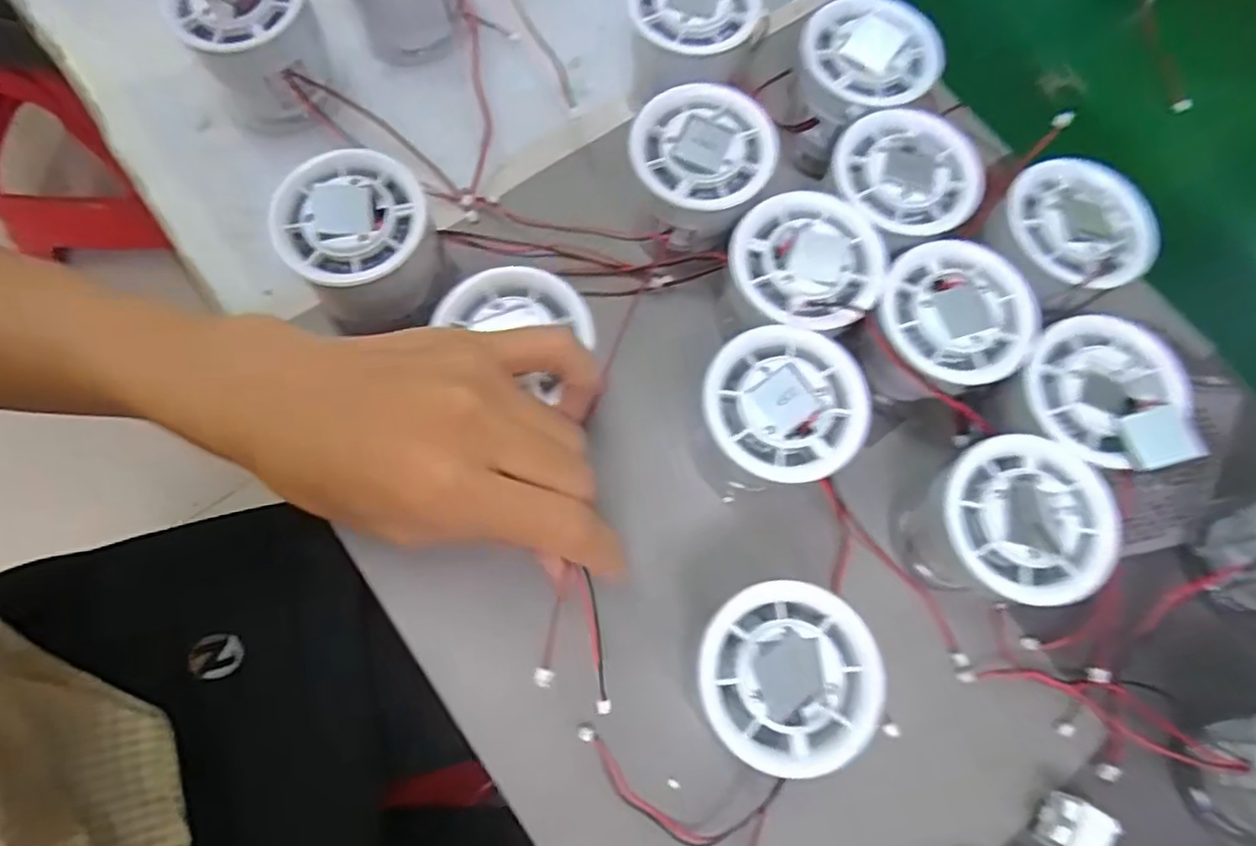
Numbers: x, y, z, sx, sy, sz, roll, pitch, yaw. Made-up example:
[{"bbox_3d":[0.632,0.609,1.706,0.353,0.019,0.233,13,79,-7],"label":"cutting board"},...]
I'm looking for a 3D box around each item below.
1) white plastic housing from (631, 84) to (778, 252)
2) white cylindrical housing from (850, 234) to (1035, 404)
[{"bbox_3d":[0.029,-0.103,0.289,0.058,0.055,0.057,2,72,-3],"label":"white plastic housing"},{"bbox_3d":[0.127,-0.039,0.273,0.055,0.050,0.052,1,72,-4],"label":"white cylindrical housing"}]

